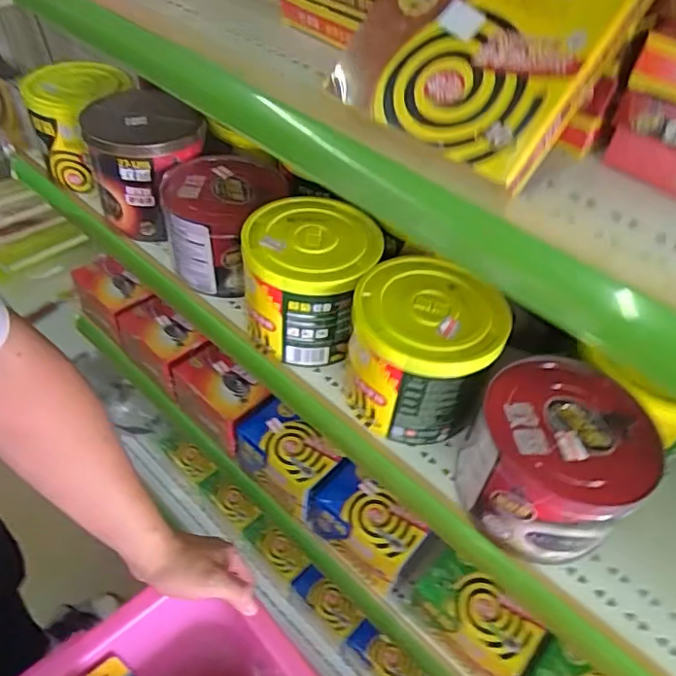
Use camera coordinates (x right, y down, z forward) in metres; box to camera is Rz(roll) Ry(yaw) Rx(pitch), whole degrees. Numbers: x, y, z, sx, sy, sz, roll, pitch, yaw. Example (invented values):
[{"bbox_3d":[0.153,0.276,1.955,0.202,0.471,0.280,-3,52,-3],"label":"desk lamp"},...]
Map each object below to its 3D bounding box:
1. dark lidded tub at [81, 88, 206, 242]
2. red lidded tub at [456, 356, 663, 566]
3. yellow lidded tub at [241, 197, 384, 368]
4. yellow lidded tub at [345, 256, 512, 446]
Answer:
[{"bbox_3d":[-0.220,-0.203,0.663,0.123,0.129,0.132,-7,49,-11],"label":"dark lidded tub"},{"bbox_3d":[0.173,0.098,0.460,0.126,0.096,0.134,2,48,-3],"label":"red lidded tub"},{"bbox_3d":[-0.028,-0.057,0.569,0.126,0.112,0.124,1,48,-4],"label":"yellow lidded tub"},{"bbox_3d":[0.076,0.011,0.518,0.128,0.114,0.126,2,48,-3],"label":"yellow lidded tub"}]

